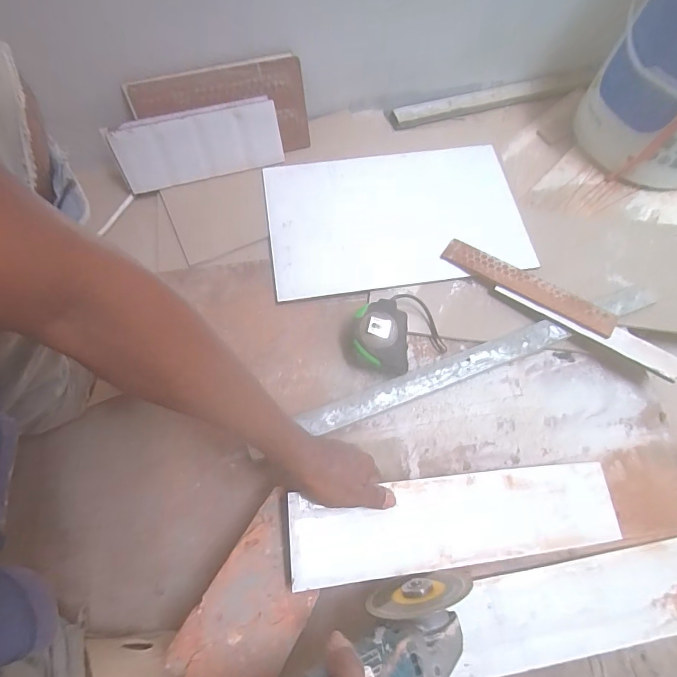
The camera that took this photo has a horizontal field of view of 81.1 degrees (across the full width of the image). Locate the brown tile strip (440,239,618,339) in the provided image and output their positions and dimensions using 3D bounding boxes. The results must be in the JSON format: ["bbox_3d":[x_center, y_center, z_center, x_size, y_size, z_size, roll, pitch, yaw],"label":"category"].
[{"bbox_3d":[0.266,-0.076,0.561,0.245,0.007,0.039,31,77,15],"label":"brown tile strip"}]

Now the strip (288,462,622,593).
[{"bbox_3d":[0.140,0.201,0.439,0.383,0.007,0.092,-2,69,-14],"label":"strip"}]

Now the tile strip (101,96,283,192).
[{"bbox_3d":[-0.220,-0.304,0.627,0.251,0.103,0.017,-12,51,-4],"label":"tile strip"}]

